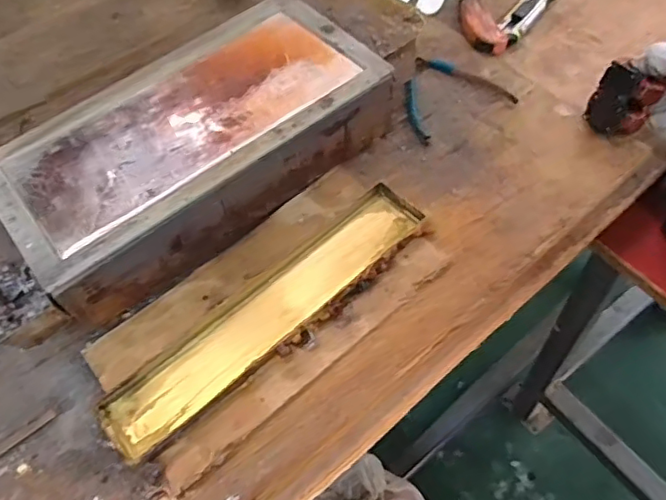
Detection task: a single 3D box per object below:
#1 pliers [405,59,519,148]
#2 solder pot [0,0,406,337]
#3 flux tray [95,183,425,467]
[{"bbox_3d":[0.117,-0.166,0.602,0.112,0.011,0.098,-25,60,-11],"label":"pliers"},{"bbox_3d":[-0.119,-0.093,0.531,0.338,0.084,0.172,-38,61,-18],"label":"solder pot"},{"bbox_3d":[-0.051,0.048,0.479,0.300,0.018,0.064,-38,63,-18],"label":"flux tray"}]

